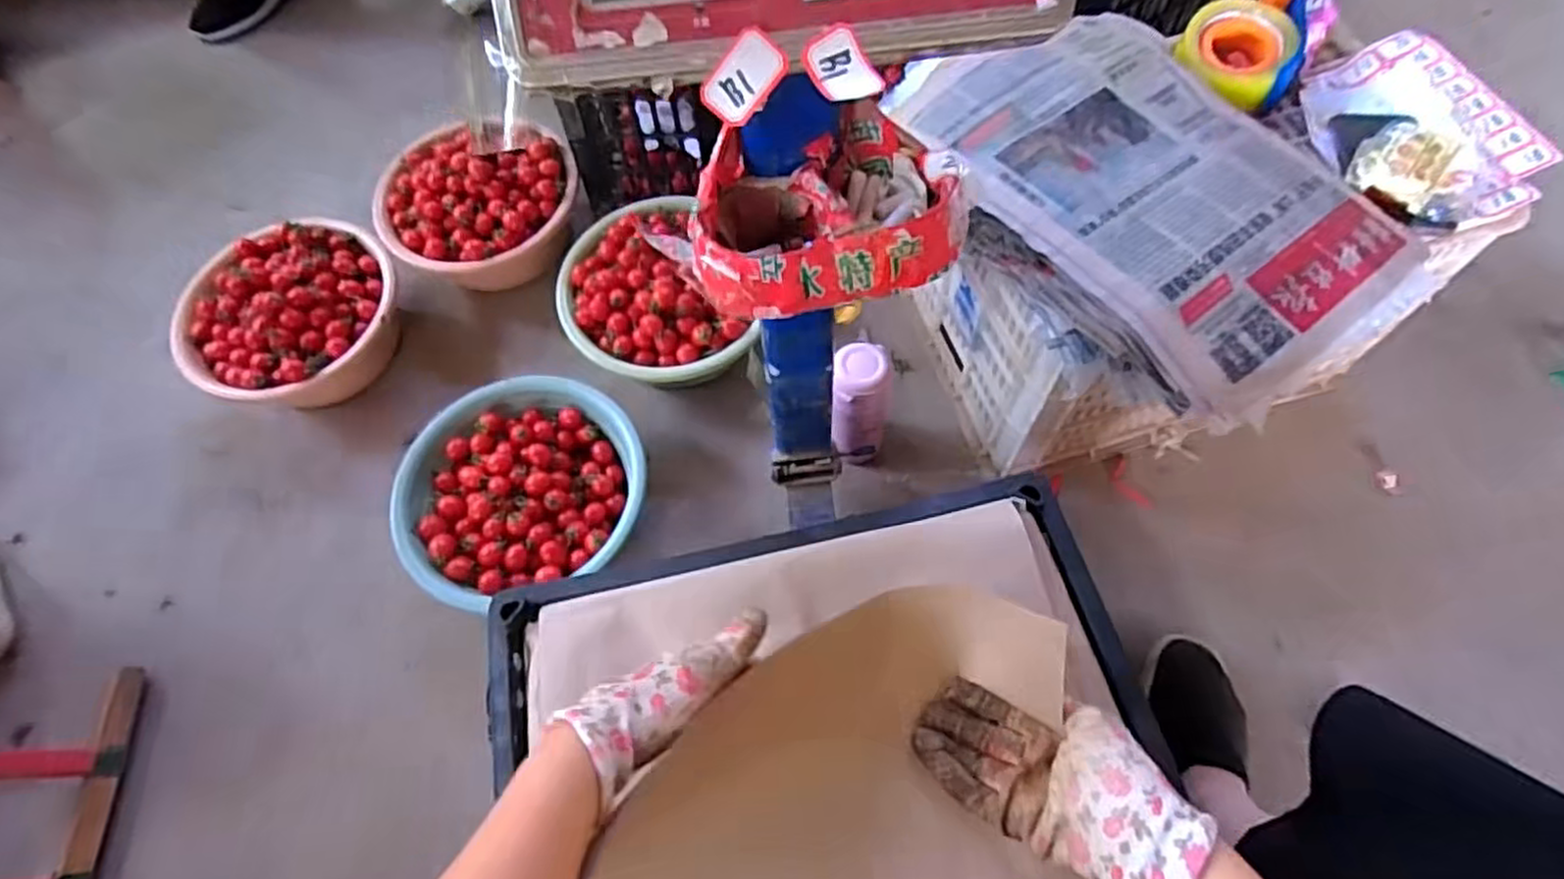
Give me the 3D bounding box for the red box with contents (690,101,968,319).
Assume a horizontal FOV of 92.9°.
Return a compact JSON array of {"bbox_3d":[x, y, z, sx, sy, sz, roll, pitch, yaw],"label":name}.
[{"bbox_3d":[0.027,-0.129,0.423,0.157,0.047,0.106,-11,64,-2],"label":"red box with contents"}]

